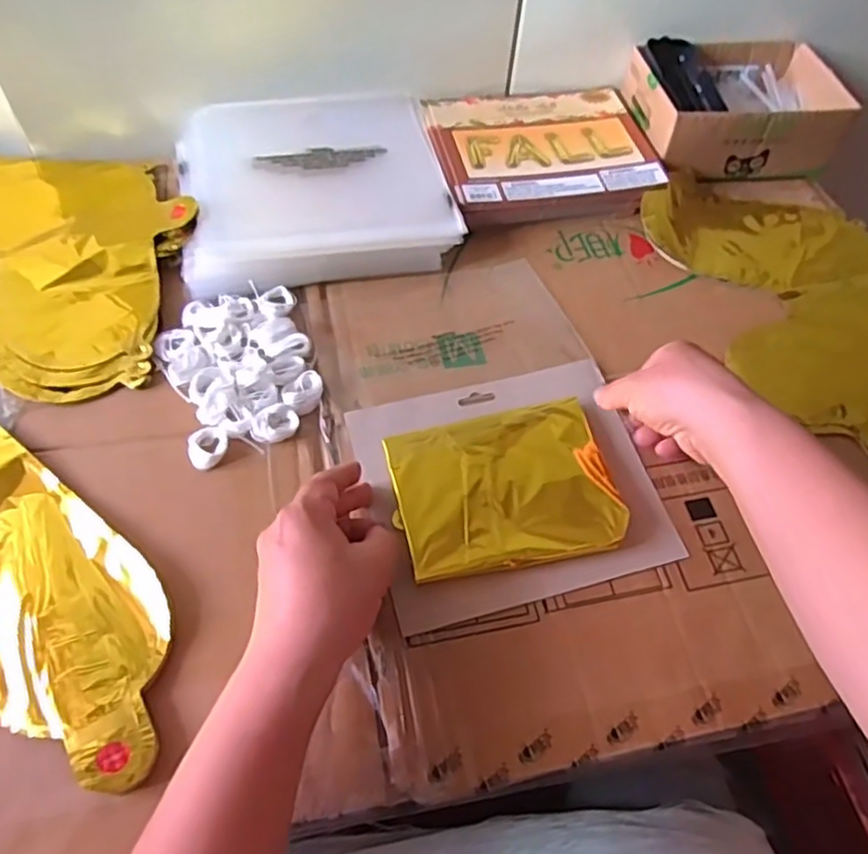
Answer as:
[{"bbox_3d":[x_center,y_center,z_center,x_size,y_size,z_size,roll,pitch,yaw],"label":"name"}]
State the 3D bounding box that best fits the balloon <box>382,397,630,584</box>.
[{"bbox_3d":[0.046,0.039,0.449,0.142,0.016,0.109,-7,58,-8],"label":"balloon"}]

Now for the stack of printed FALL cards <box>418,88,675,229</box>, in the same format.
[{"bbox_3d":[0.102,-0.264,0.653,0.203,0.025,0.181,-9,58,-9],"label":"stack of printed FALL cards"}]

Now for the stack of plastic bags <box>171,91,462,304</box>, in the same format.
[{"bbox_3d":[-0.104,-0.213,0.596,0.221,0.030,0.224,-10,58,-10],"label":"stack of plastic bags"}]

